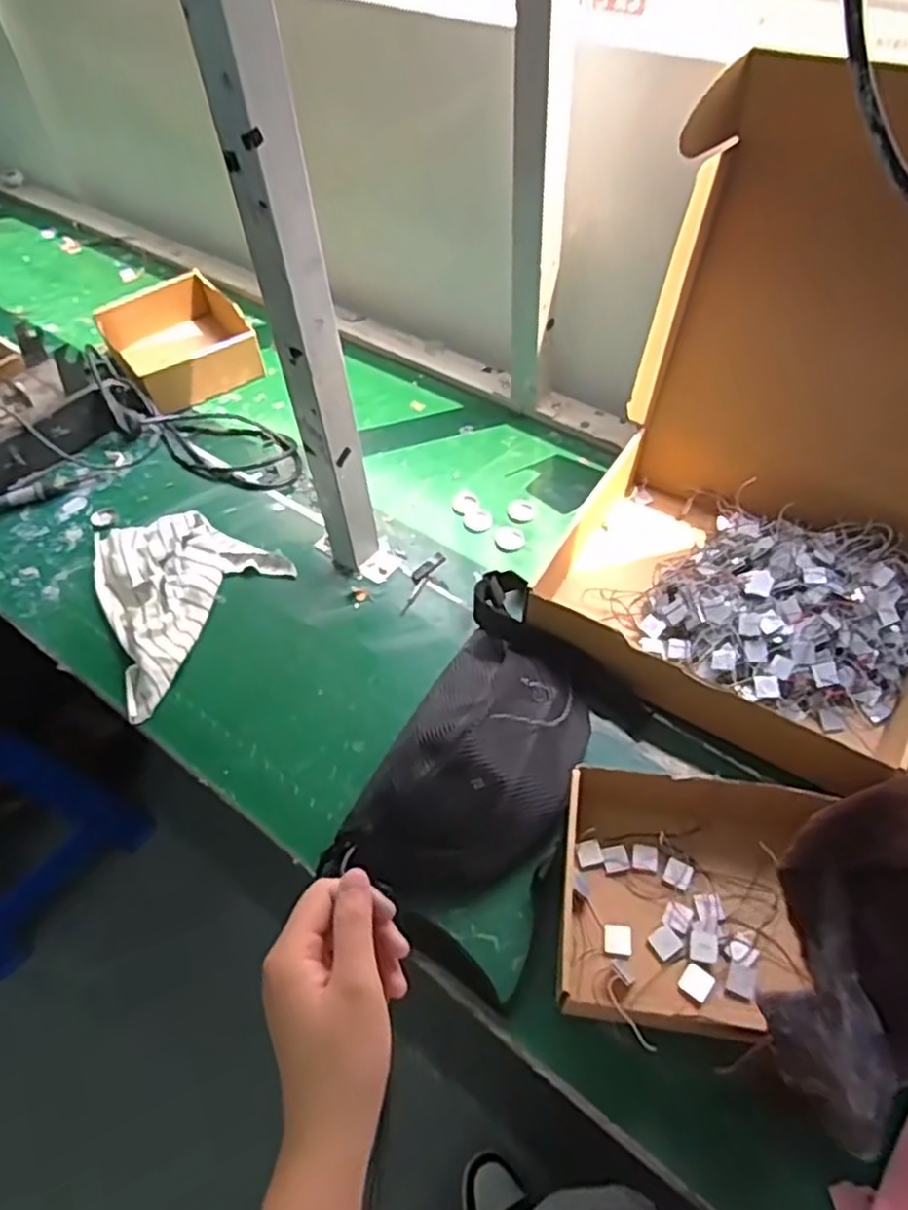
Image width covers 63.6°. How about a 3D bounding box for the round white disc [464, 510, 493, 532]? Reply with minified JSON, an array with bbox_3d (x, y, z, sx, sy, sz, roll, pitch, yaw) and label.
[{"bbox_3d":[0.029,-0.100,0.864,0.033,0.004,0.033,-2,53,3],"label":"round white disc"}]

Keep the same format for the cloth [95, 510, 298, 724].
[{"bbox_3d":[-0.285,-0.025,0.801,0.195,0.025,0.258,-24,55,-14],"label":"cloth"}]

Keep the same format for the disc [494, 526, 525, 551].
[{"bbox_3d":[0.065,-0.076,0.849,0.034,0.007,0.034,-2,53,3],"label":"disc"}]

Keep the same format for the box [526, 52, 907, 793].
[{"bbox_3d":[0.308,-0.154,0.636,0.363,0.397,0.447,23,58,20],"label":"box"}]

